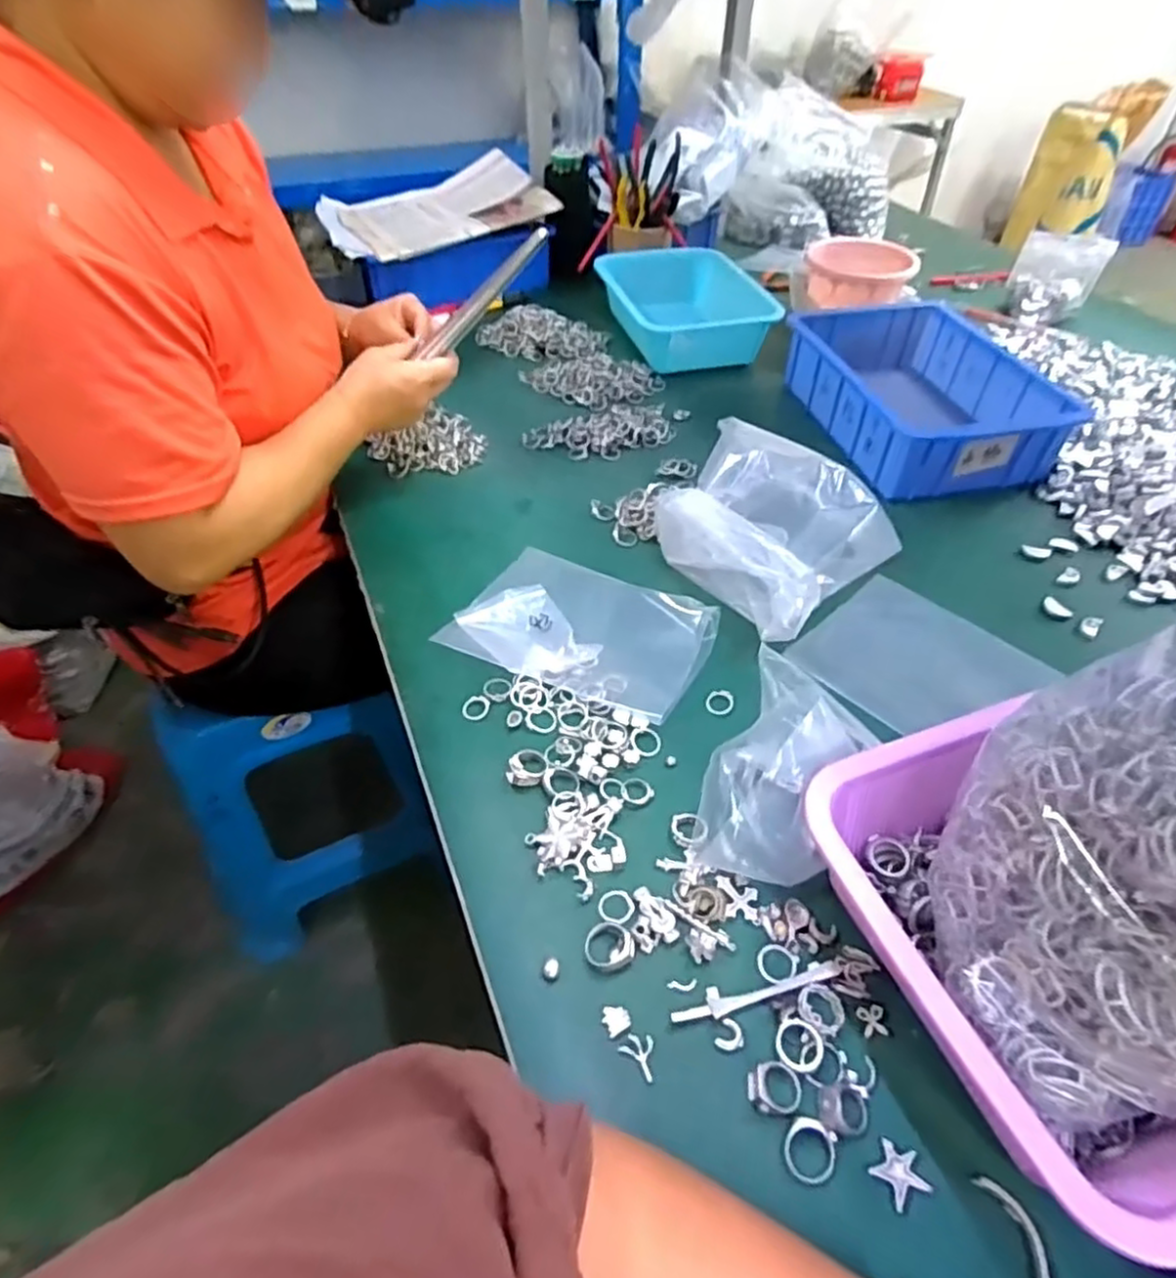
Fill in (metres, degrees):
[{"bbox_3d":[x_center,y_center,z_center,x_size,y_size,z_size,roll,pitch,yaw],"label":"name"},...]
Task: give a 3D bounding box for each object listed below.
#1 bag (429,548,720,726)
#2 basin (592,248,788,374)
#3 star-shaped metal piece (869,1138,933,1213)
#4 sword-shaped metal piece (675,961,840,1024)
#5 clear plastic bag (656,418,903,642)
[{"bbox_3d":[-0.006,-0.013,0.565,0.198,0.014,0.141,24,48,19],"label":"bag"},{"bbox_3d":[0.126,-0.459,0.968,0.190,0.078,0.254,-6,46,-9],"label":"basin"},{"bbox_3d":[0.145,0.249,0.324,0.022,0.004,0.023,-22,50,-23],"label":"star-shaped metal piece"},{"bbox_3d":[0.092,0.192,0.378,0.096,0.007,0.014,-8,46,-11],"label":"sword-shaped metal piece"},{"bbox_3d":[0.155,-0.097,0.601,0.168,0.088,0.177,35,55,29],"label":"clear plastic bag"}]

